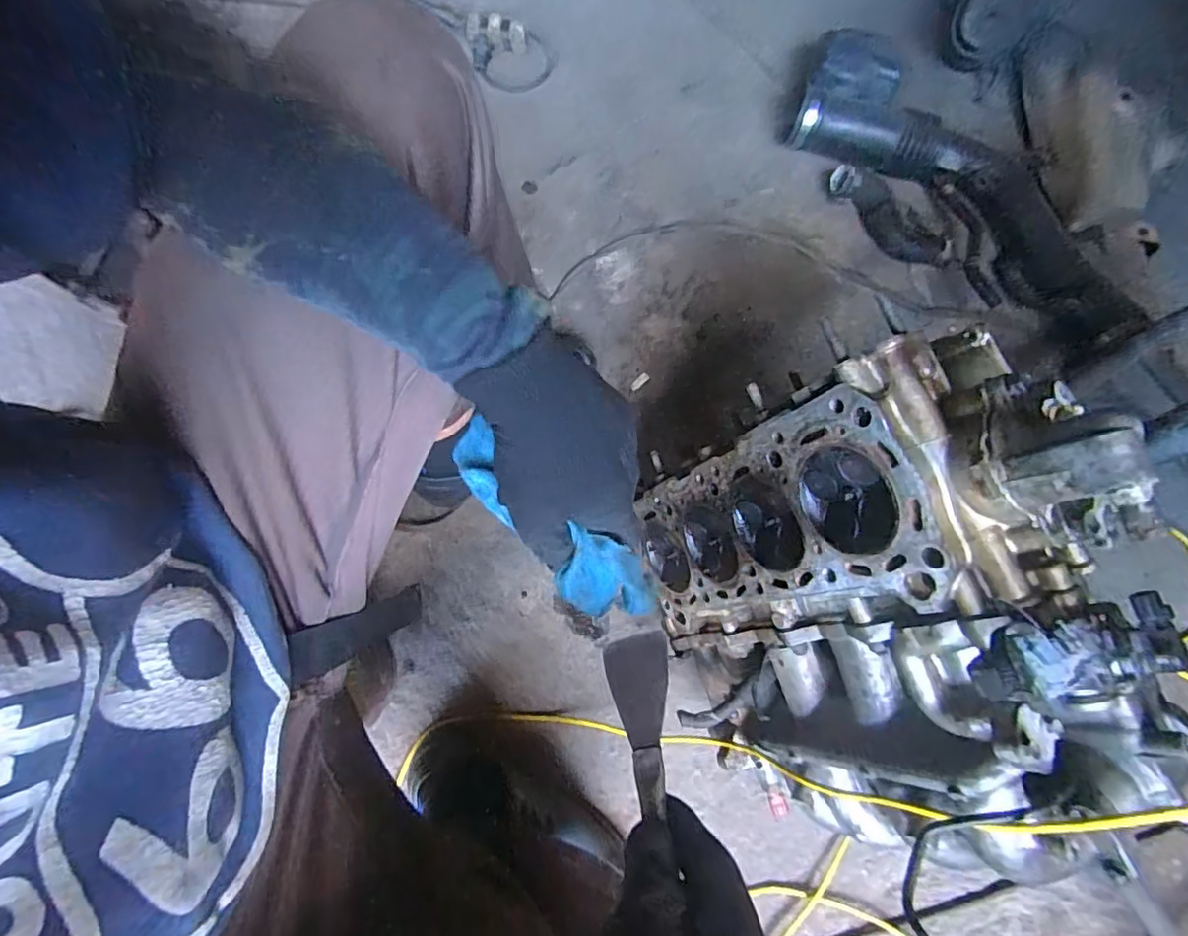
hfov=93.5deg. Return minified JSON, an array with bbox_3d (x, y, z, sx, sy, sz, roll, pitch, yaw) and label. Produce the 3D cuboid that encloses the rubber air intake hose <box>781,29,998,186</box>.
[{"bbox_3d":[0.437,-0.498,0.806,0.289,0.104,0.134,17,78,2],"label":"rubber air intake hose"}]

